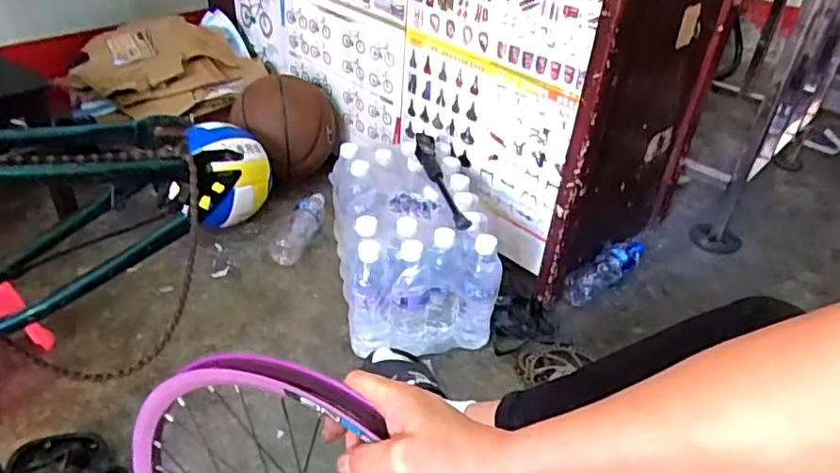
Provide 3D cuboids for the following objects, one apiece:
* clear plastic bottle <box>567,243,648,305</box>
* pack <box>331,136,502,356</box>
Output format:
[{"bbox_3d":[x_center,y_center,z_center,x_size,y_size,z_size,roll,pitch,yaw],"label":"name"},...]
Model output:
[{"bbox_3d":[0.368,0.063,1.193,0.248,0.055,0.057,-26,47,-35],"label":"clear plastic bottle"},{"bbox_3d":[-0.020,0.011,1.087,0.232,0.215,0.345,-4,38,-12],"label":"pack"}]

